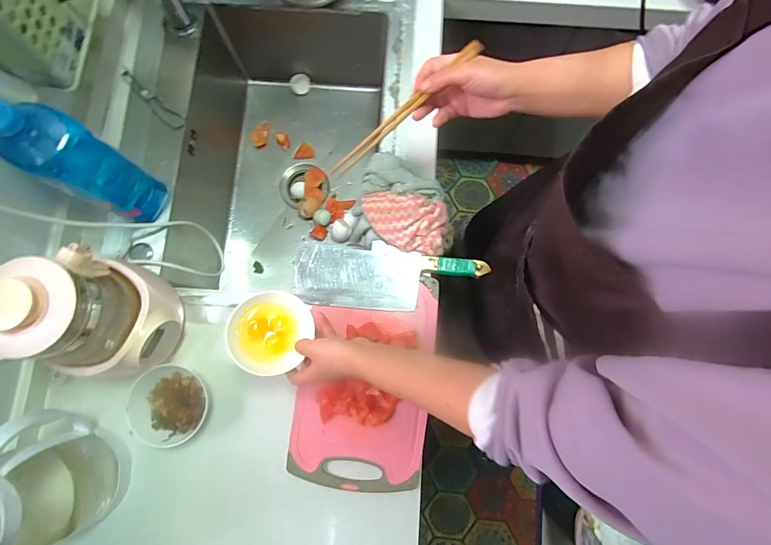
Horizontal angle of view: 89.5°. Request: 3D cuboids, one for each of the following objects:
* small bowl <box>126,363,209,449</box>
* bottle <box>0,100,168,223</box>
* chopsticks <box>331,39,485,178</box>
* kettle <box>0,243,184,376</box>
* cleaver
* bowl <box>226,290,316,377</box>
[{"bbox_3d":[-0.325,0.199,0.584,0.107,0.051,0.110,0,80,-1],"label":"small bowl"},{"bbox_3d":[-0.422,-0.155,0.528,0.097,0.285,0.091,27,81,4],"label":"bottle"},{"bbox_3d":[0.020,-0.200,0.489,0.233,0.019,0.014,-35,81,23],"label":"chopsticks"},{"bbox_3d":[-0.383,0.057,0.525,0.141,0.218,0.160,-8,80,-2],"label":"kettle"},{"bbox_3d":[0.005,0.008,0.639,0.305,0.014,0.105,4,80,0],"label":"cleaver"},{"bbox_3d":[-0.159,0.080,0.534,0.098,0.059,0.108,16,80,2],"label":"bowl"}]

